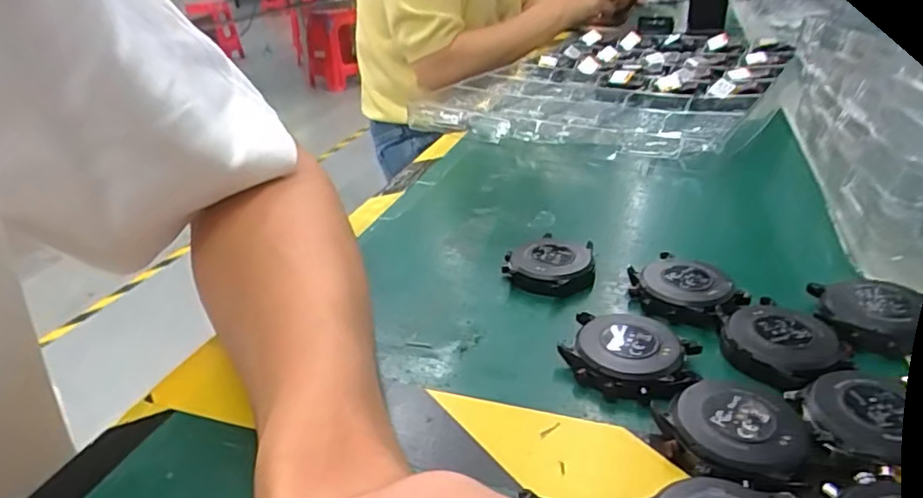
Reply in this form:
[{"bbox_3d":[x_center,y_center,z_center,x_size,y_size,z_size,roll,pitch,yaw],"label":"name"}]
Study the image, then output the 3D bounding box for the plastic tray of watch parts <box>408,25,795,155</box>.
[{"bbox_3d":[0.179,-0.190,0.653,0.294,0.034,0.445,16,34,31],"label":"plastic tray of watch parts"}]

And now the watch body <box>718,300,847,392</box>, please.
[{"bbox_3d":[0.132,0.039,0.244,0.050,0.010,0.044,-19,32,-27],"label":"watch body"}]

